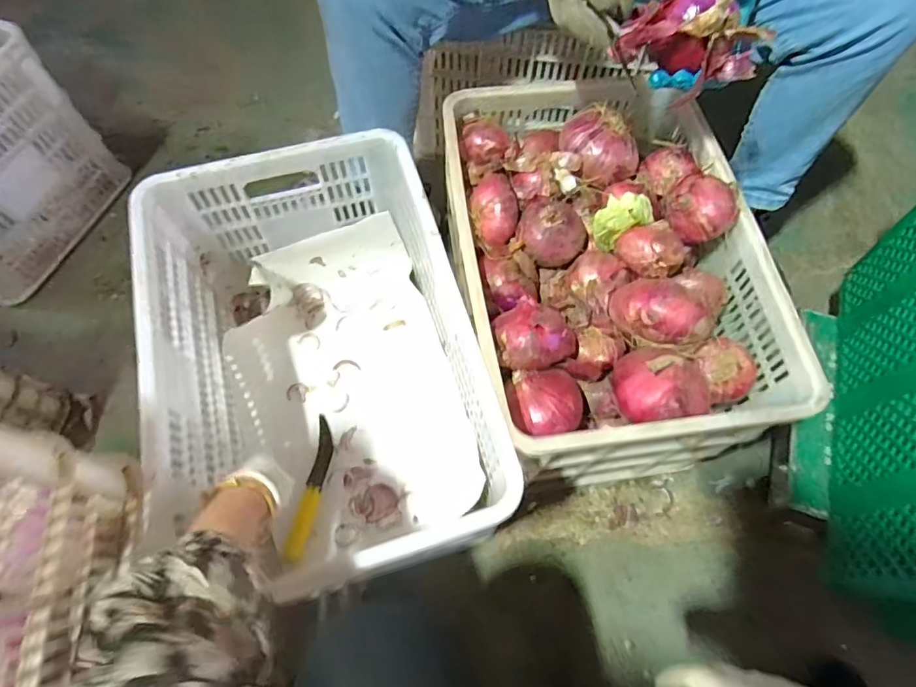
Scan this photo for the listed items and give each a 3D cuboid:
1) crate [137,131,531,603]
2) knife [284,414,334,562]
[{"bbox_3d":[-0.176,0.033,0.685,0.335,0.291,0.513,-15,67,-7],"label":"crate"},{"bbox_3d":[-0.212,0.207,0.737,0.029,0.016,0.204,7,66,3],"label":"knife"}]

